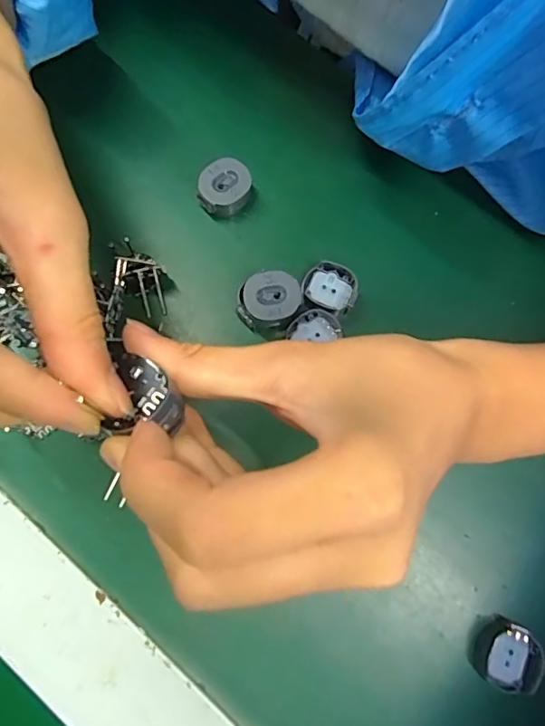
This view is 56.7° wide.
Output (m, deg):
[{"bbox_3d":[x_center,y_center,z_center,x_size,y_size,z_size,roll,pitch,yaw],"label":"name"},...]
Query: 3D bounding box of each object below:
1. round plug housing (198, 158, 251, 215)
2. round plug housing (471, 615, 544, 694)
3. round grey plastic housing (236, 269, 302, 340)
[{"bbox_3d":[-0.026,-0.095,0.274,0.028,0.017,0.023,-22,80,-7],"label":"round plug housing"},{"bbox_3d":[0.107,0.133,0.231,0.029,0.010,0.028,1,78,-3],"label":"round plug housing"},{"bbox_3d":[-0.002,-0.030,0.255,0.028,0.017,0.030,1,78,-3],"label":"round grey plastic housing"}]

